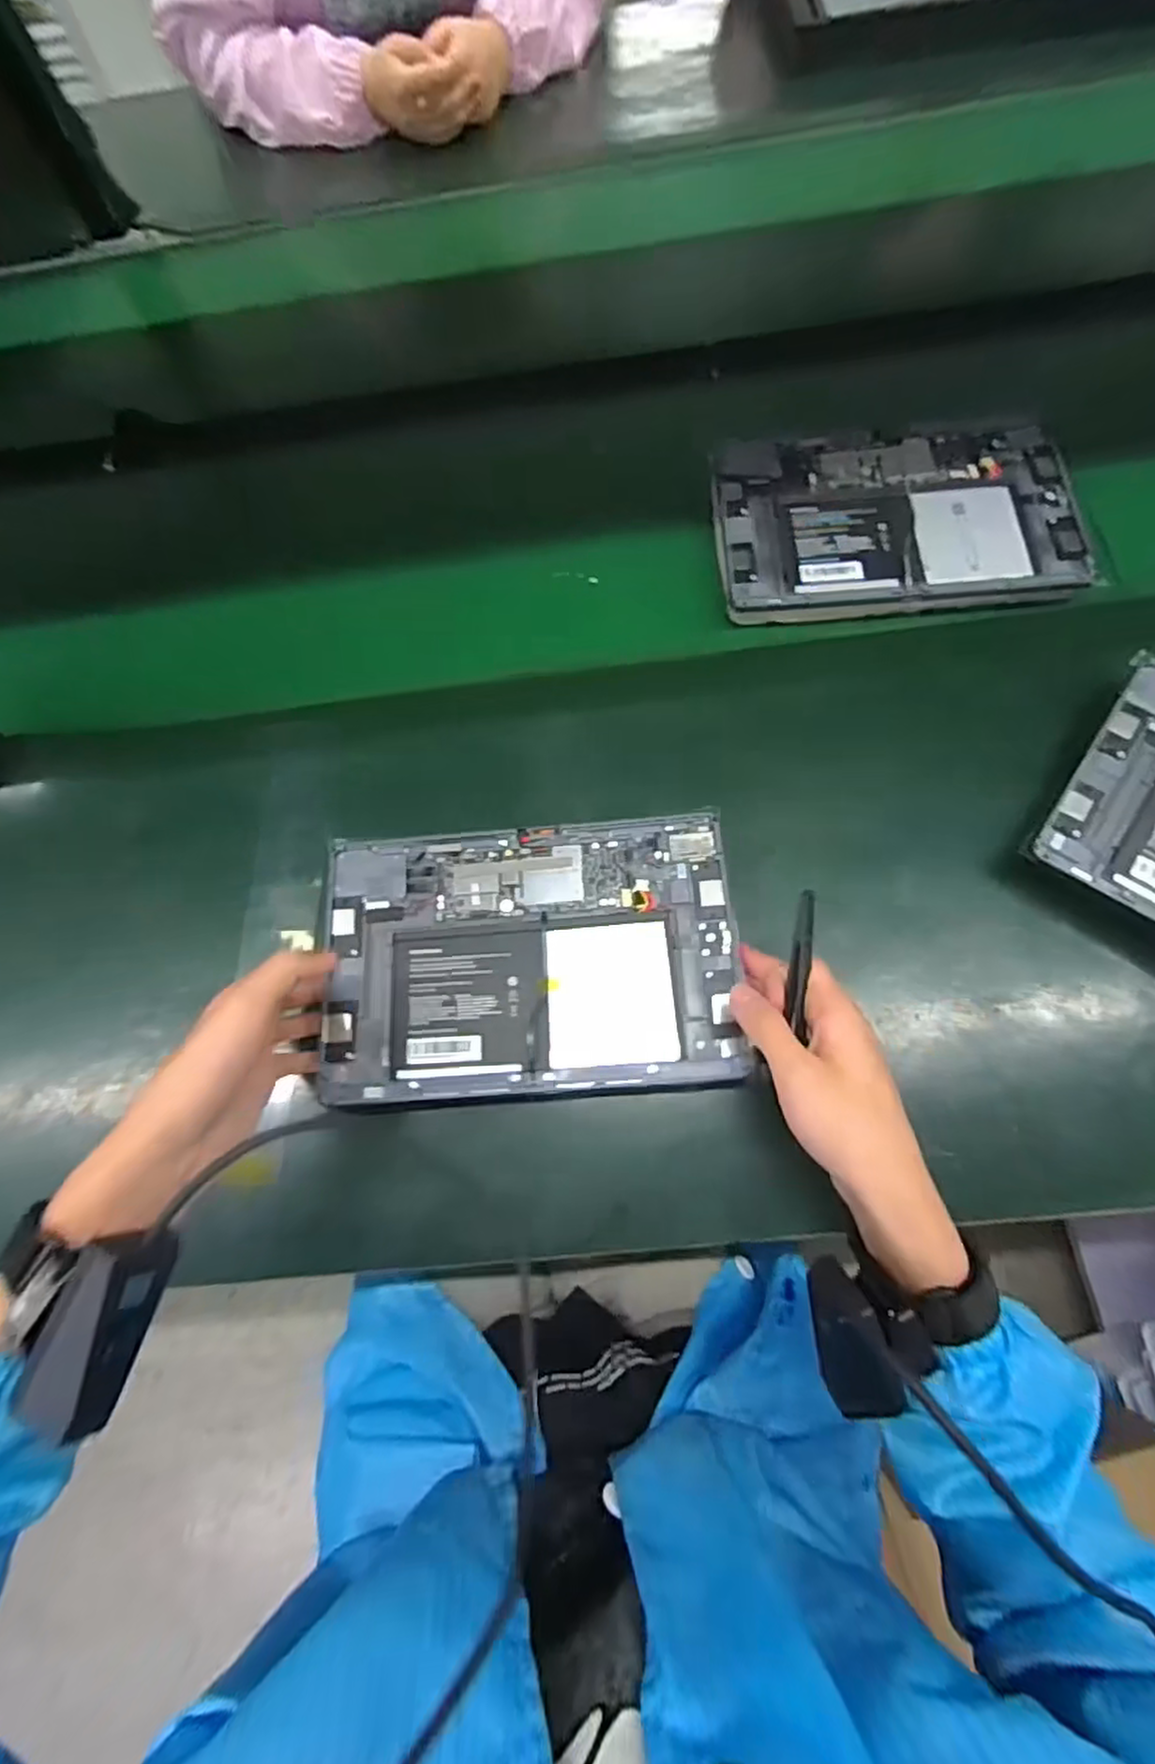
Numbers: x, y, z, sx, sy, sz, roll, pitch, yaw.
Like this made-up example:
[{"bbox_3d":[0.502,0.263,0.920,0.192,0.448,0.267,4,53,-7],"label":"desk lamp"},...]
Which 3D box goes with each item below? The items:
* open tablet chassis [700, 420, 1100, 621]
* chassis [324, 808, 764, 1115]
[{"bbox_3d":[0.233,-0.278,0.526,0.253,0.013,0.174,-6,68,4],"label":"open tablet chassis"},{"bbox_3d":[-0.031,0.045,0.439,0.250,0.016,0.169,-4,72,0],"label":"chassis"}]

